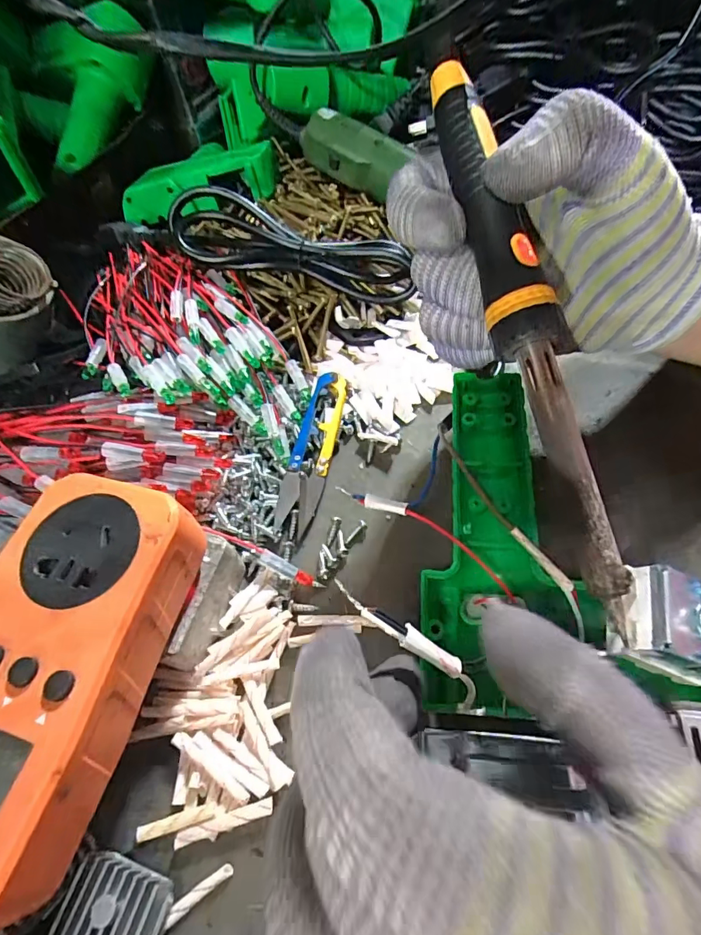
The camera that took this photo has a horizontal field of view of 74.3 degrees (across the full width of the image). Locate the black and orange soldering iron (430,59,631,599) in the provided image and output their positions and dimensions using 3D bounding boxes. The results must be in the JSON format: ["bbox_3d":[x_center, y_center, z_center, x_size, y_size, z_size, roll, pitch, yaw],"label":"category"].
[{"bbox_3d":[0.059,-0.058,0.163,0.021,0.024,0.198,-12,77,-3],"label":"black and orange soldering iron"}]

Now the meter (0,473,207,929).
[{"bbox_3d":[-0.102,0.065,0.154,0.067,0.025,0.123,9,58,11],"label":"meter"}]

